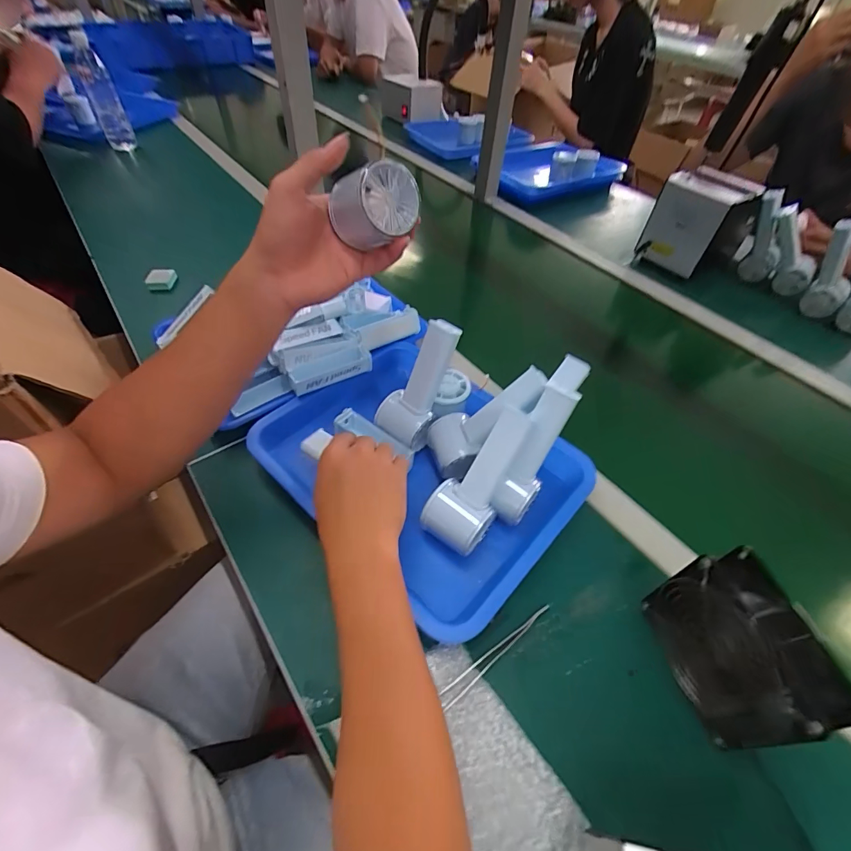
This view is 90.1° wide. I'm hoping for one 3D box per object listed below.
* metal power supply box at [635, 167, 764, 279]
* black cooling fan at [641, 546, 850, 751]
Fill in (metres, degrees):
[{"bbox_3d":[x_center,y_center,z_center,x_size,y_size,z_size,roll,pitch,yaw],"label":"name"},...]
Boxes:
[{"bbox_3d":[0.506,-0.380,0.795,0.123,0.135,0.128,-32,58,-27],"label":"metal power supply box"},{"bbox_3d":[0.240,0.172,0.333,0.048,0.107,0.121,-9,50,-11],"label":"black cooling fan"}]

